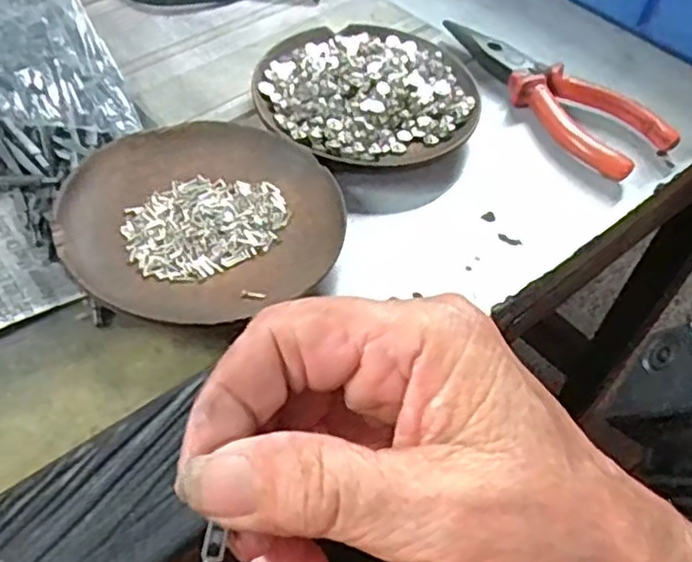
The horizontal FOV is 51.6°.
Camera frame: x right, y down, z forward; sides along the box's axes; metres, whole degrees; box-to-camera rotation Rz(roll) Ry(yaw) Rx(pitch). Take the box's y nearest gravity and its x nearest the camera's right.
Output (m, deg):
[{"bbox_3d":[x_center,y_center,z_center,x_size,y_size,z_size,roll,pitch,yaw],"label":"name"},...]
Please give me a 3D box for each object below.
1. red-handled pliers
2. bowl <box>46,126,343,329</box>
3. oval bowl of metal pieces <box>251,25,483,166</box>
[{"bbox_3d":[0.111,-0.106,0.394,0.046,0.016,0.138,-27,57,-26],"label":"red-handled pliers"},{"bbox_3d":[-0.060,-0.025,0.302,0.111,0.018,0.110,3,49,-4],"label":"bowl"},{"bbox_3d":[0.010,-0.098,0.369,0.112,0.020,0.104,-11,52,-16],"label":"oval bowl of metal pieces"}]

